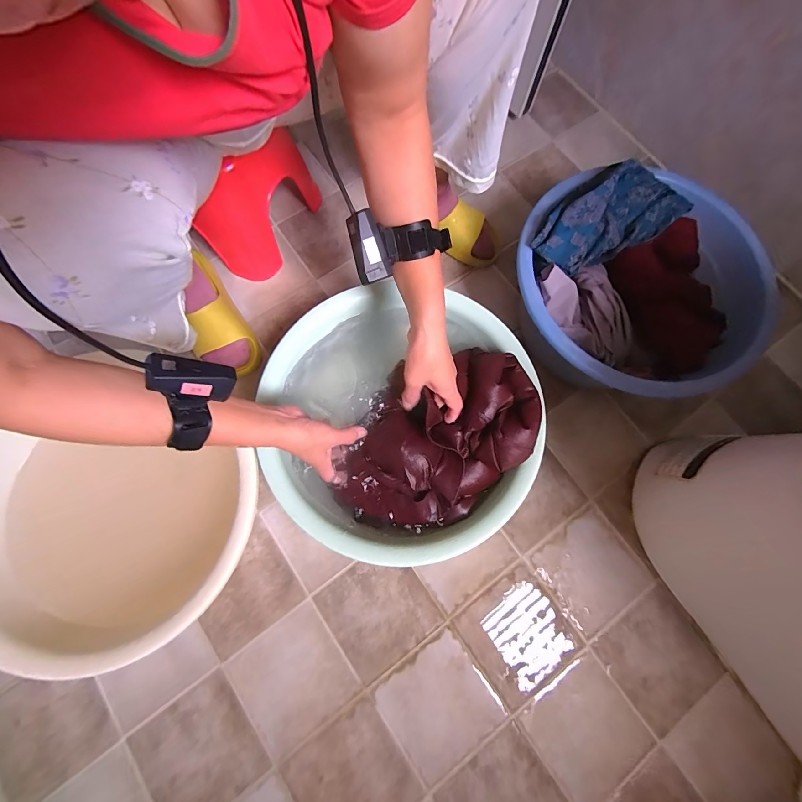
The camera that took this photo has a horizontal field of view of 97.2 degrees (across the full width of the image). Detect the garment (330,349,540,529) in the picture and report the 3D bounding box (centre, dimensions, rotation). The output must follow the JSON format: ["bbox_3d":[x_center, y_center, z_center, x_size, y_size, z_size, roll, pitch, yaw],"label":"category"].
[{"bbox_3d":[0.054,0.050,0.477,0.199,0.067,0.281,29,77,6],"label":"garment"}]

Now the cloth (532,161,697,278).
[{"bbox_3d":[0.287,-0.270,0.507,0.218,0.051,0.123,-26,78,-10],"label":"cloth"}]

